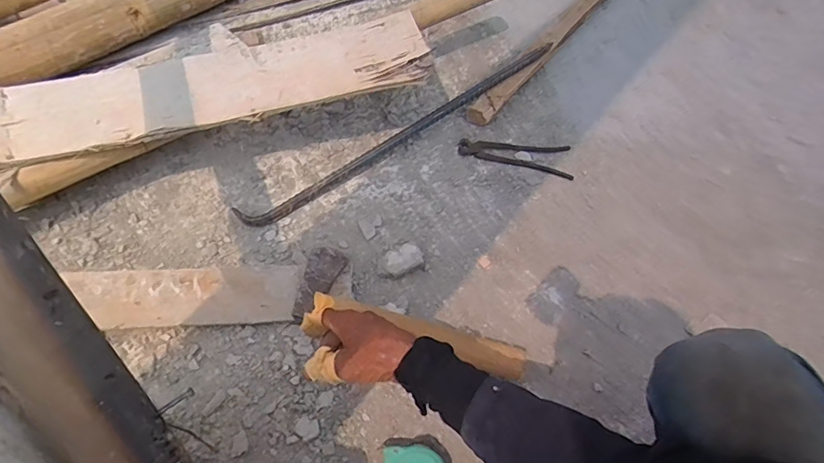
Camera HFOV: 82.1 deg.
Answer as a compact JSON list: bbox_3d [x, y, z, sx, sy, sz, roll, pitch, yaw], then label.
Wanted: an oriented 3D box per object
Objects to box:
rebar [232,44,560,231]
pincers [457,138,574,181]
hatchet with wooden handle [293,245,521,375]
[{"bbox_3d":[-0.002,-0.204,0.895,0.711,0.058,0.064,-32,67,-20],"label":"rebar"},{"bbox_3d":[0.194,-0.143,0.895,0.212,0.013,0.066,7,60,0],"label":"pincers"},{"bbox_3d":[-0.009,0.136,0.680,0.338,0.061,0.105,23,61,10],"label":"hatchet with wooden handle"}]

